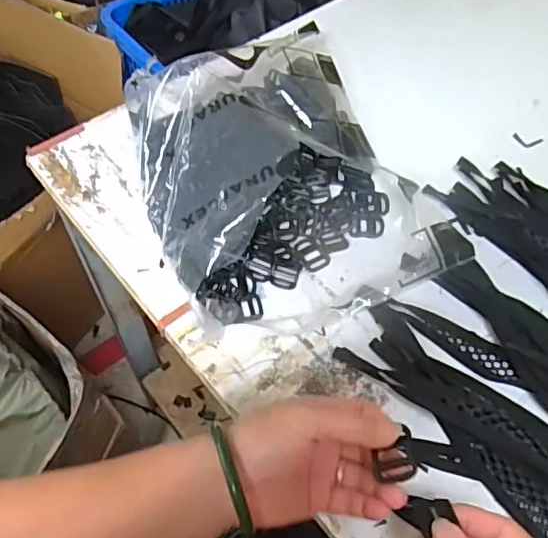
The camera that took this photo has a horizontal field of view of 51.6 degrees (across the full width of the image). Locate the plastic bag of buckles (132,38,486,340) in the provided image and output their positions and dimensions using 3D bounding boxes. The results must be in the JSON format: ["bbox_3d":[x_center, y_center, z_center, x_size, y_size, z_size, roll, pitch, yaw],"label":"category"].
[{"bbox_3d":[-0.001,-0.100,0.567,0.265,0.092,0.331,-21,61,-15],"label":"plastic bag of buckles"}]

